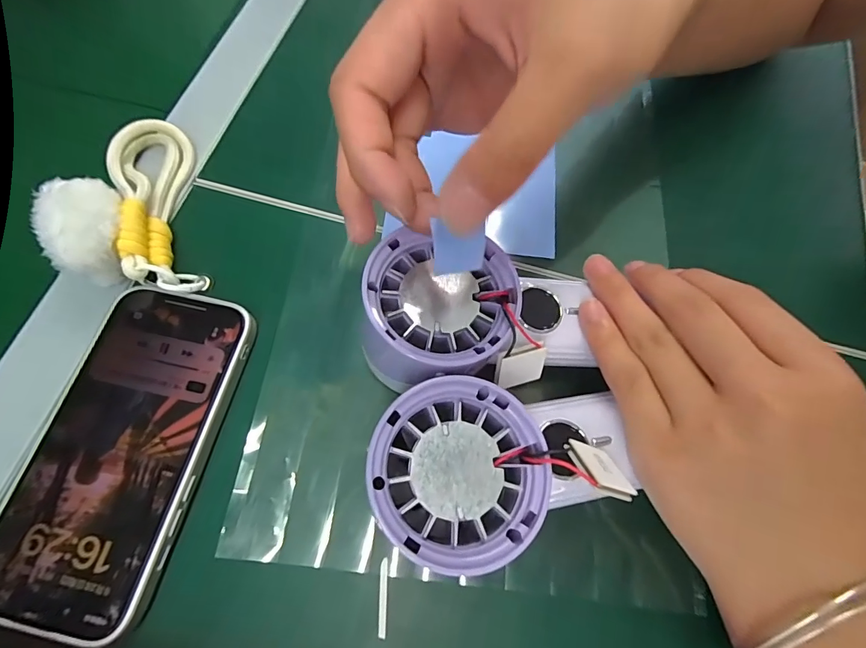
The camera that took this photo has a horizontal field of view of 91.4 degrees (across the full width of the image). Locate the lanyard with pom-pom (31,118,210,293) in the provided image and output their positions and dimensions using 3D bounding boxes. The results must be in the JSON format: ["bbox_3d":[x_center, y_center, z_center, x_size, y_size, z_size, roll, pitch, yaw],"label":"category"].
[{"bbox_3d":[-0.165,-0.070,0.225,0.057,0.044,0.114,-15,69,-6],"label":"lanyard with pom-pom"}]

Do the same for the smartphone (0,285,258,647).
[{"bbox_3d":[-0.142,0.054,0.196,0.076,0.008,0.149,11,69,4],"label":"smartphone"}]

